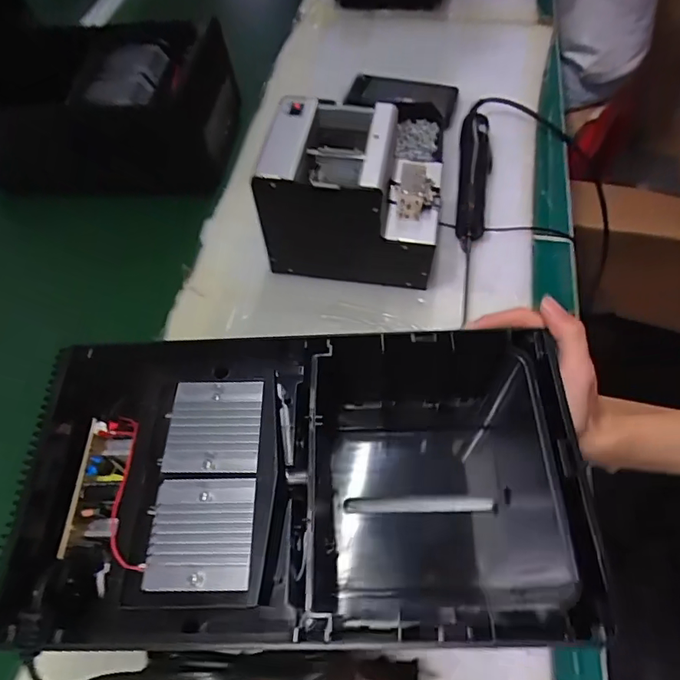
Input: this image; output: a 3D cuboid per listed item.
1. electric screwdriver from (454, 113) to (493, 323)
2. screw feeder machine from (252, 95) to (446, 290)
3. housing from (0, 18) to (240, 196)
[{"bbox_3d":[0.152,-0.160,0.573,0.040,0.052,0.297,9,58,11],"label":"electric screwdriver"},{"bbox_3d":[0.017,-0.151,0.522,0.175,0.148,0.126,7,58,10],"label":"screw feeder machine"},{"bbox_3d":[-0.339,-0.324,0.661,0.344,0.139,0.202,6,57,9],"label":"housing"}]

